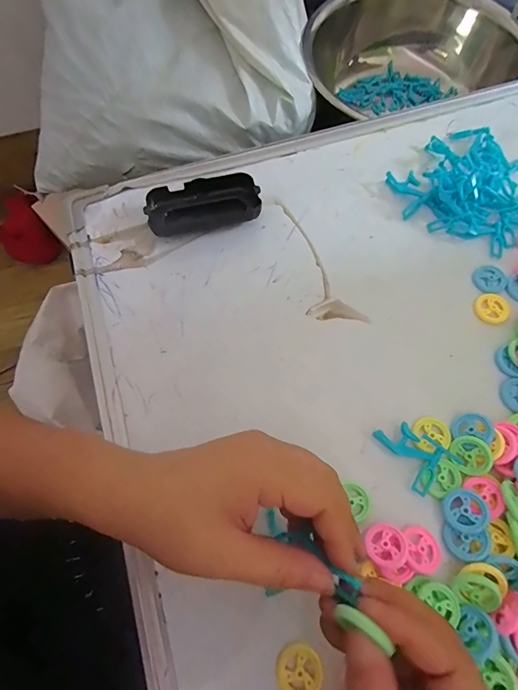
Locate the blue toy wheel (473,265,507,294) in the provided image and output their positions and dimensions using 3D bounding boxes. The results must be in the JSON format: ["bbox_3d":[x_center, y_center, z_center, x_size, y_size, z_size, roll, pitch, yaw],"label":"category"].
[{"bbox_3d":[0.220,-0.063,0.351,0.029,0.004,0.030,-1,67,2],"label":"blue toy wheel"}]

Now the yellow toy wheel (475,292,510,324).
[{"bbox_3d":[0.214,-0.034,0.338,0.028,0.004,0.029,-42,72,-15],"label":"yellow toy wheel"}]

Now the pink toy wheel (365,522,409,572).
[{"bbox_3d":[0.091,0.144,0.263,0.029,0.008,0.029,-10,43,10],"label":"pink toy wheel"}]

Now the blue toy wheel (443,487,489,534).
[{"bbox_3d":[0.151,0.121,0.270,0.028,0.008,0.028,-11,65,28],"label":"blue toy wheel"}]

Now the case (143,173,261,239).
[{"bbox_3d":[-0.057,-0.142,0.376,0.110,0.027,0.048,-10,67,-2],"label":"case"}]

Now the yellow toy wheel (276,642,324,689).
[{"bbox_3d":[0.027,0.214,0.241,0.029,0.004,0.028,-1,67,2],"label":"yellow toy wheel"}]

